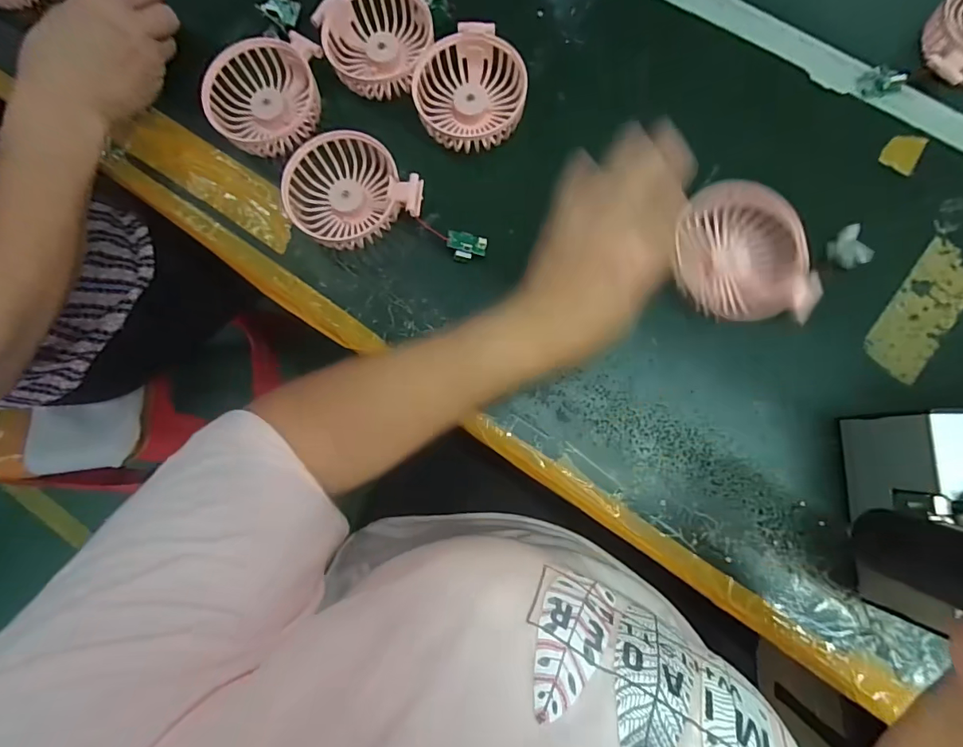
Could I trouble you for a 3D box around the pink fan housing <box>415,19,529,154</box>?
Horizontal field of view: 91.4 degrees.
[{"bbox_3d":[-0.009,-0.233,0.387,0.086,0.031,0.094,-4,80,2],"label":"pink fan housing"}]

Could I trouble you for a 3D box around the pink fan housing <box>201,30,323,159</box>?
[{"bbox_3d":[-0.180,-0.231,0.394,0.086,0.034,0.091,1,81,3],"label":"pink fan housing"}]

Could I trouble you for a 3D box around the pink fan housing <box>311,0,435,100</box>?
[{"bbox_3d":[-0.085,-0.279,0.397,0.088,0.031,0.084,0,81,3],"label":"pink fan housing"}]

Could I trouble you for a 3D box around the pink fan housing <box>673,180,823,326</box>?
[{"bbox_3d":[0.193,-0.091,0.350,0.082,0.031,0.104,-5,80,2],"label":"pink fan housing"}]

